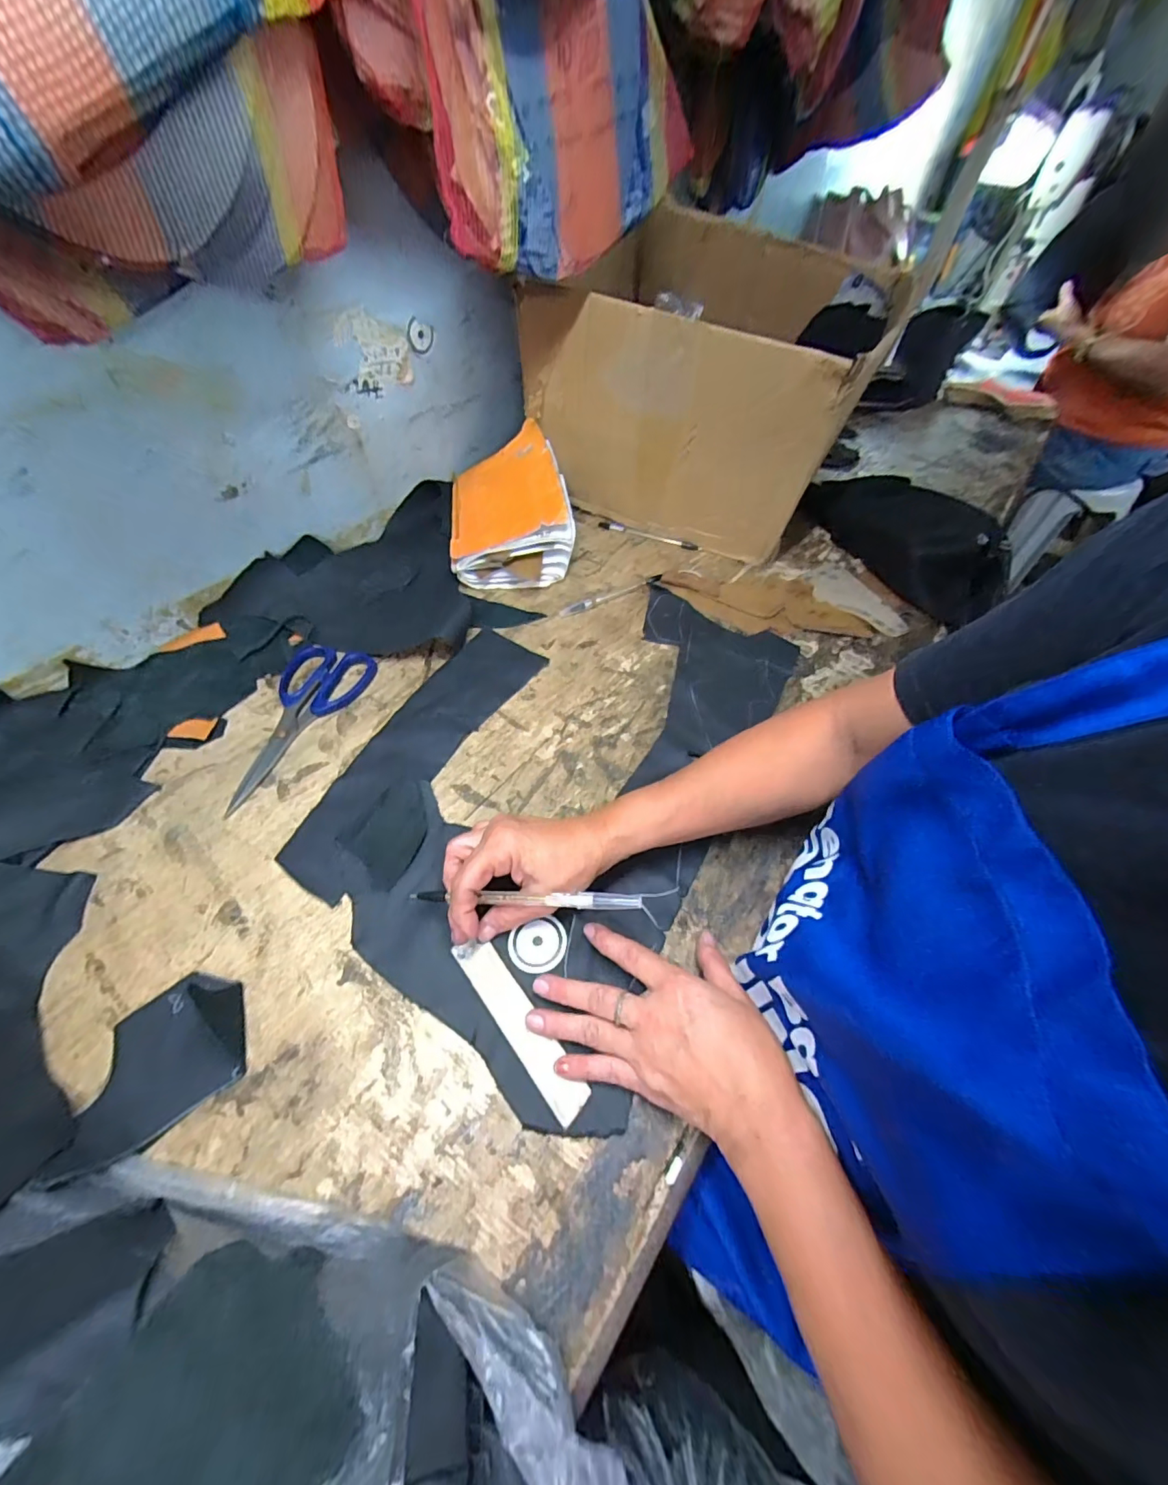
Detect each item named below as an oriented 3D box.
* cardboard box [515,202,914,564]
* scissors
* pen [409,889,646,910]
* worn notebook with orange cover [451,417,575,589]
[{"bbox_3d":[0.163,-0.478,0.680,0.351,0.263,0.416,20,54,11],"label":"cardboard box"},{"bbox_3d":[-0.271,-0.024,0.456,0.083,0.014,0.182,16,53,8],"label":"scissors"},{"bbox_3d":[-0.041,0.101,0.328,0.155,0.010,0.009,-3,51,13],"label":"pen"},{"bbox_3d":[-0.091,-0.285,0.619,0.141,0.091,0.209,-5,53,-8],"label":"worn notebook with orange cover"}]

